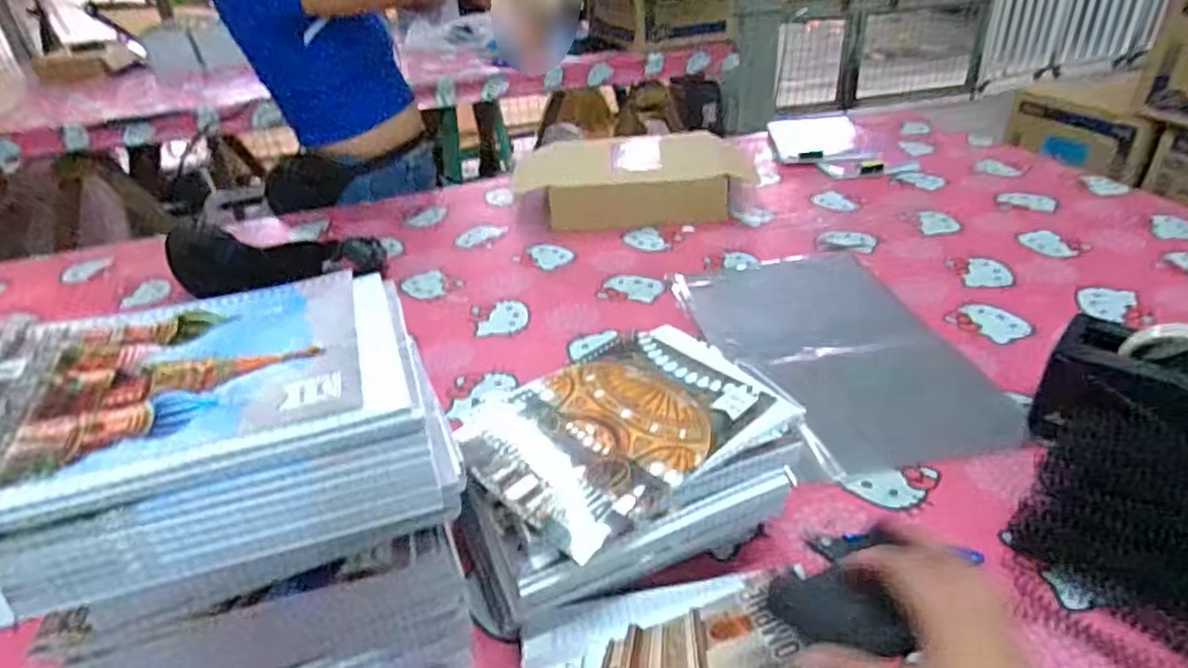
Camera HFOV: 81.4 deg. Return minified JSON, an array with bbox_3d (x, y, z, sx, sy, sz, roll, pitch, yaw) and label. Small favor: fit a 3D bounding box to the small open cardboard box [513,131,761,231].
[{"bbox_3d":[0.061,-0.245,1.098,0.379,0.086,0.180,-1,34,5],"label":"small open cardboard box"}]

